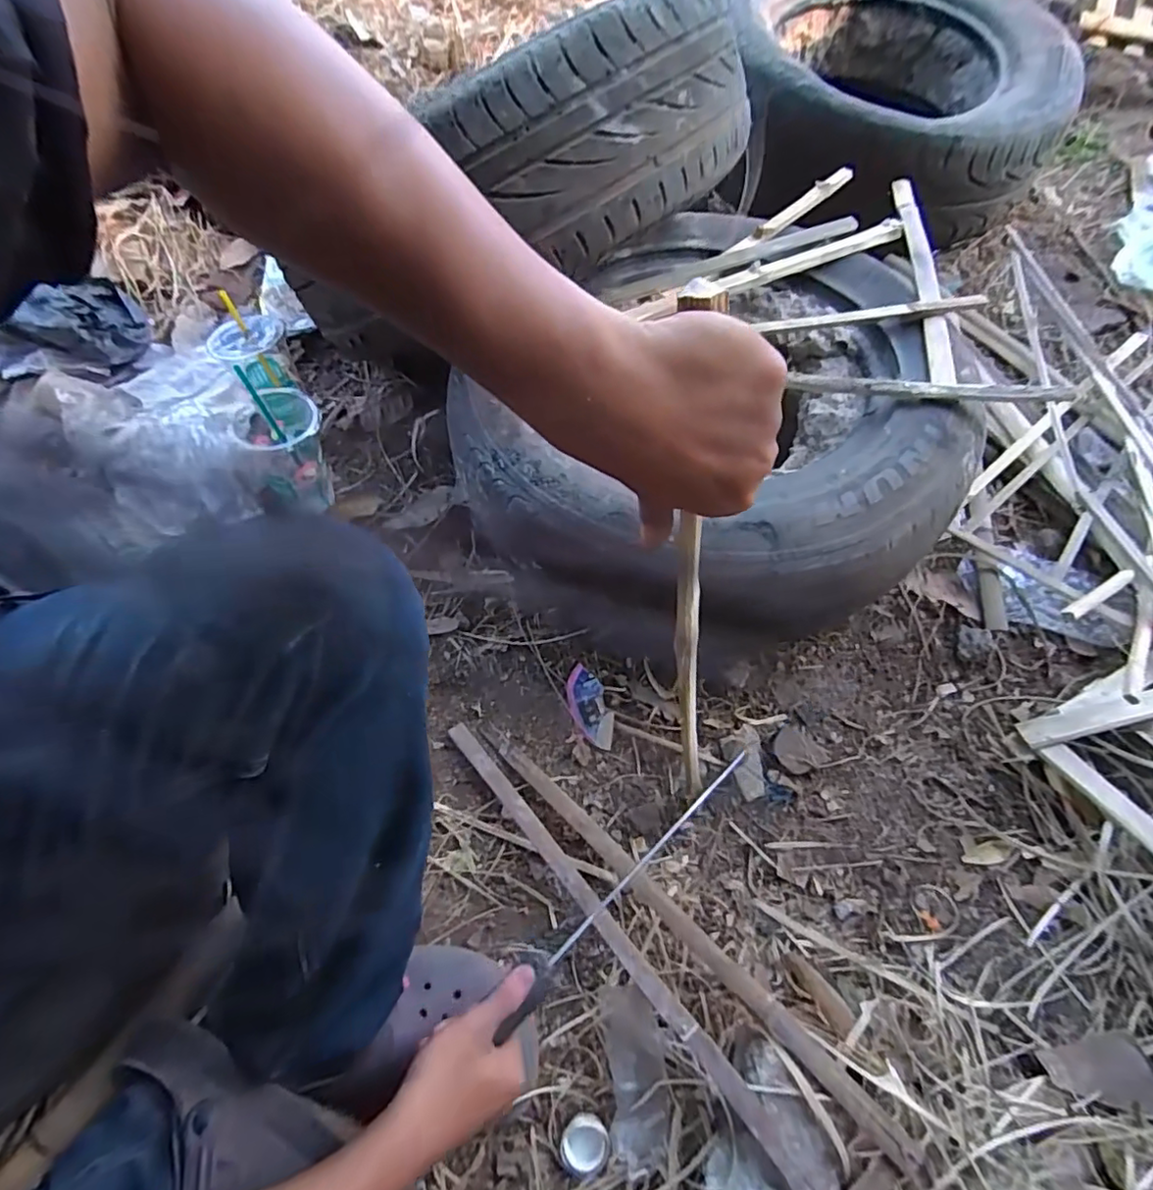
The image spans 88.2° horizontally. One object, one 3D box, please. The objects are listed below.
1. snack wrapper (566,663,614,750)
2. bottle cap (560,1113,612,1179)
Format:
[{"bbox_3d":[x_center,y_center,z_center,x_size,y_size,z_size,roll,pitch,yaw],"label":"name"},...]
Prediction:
[{"bbox_3d":[0.014,0.123,0.651,0.040,0.015,0.092,-18,65,-10],"label":"snack wrapper"},{"bbox_3d":[0.007,0.455,0.492,0.041,0.013,0.038,1,63,-1],"label":"bottle cap"}]

